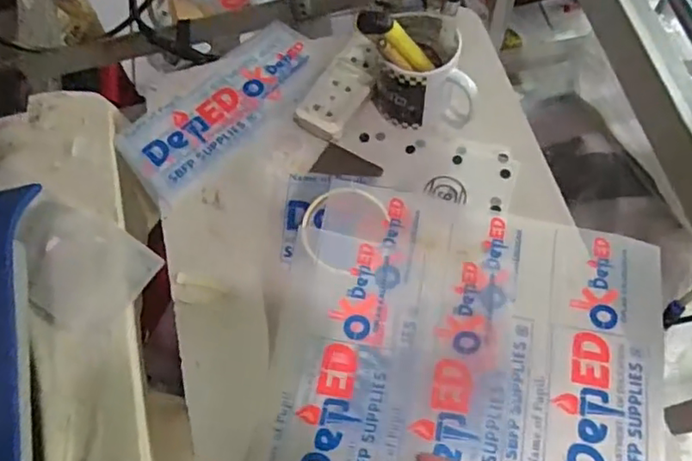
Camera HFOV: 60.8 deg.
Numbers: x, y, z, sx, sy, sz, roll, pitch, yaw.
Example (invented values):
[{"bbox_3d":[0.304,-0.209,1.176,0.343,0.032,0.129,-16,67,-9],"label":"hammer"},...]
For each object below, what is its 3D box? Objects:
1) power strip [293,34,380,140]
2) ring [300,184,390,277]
[{"bbox_3d":[-0.004,-0.157,0.648,0.056,0.029,0.122,24,69,13],"label":"power strip"},{"bbox_3d":[0.000,-0.001,0.583,0.088,0.014,0.090,-1,65,2],"label":"ring"}]

